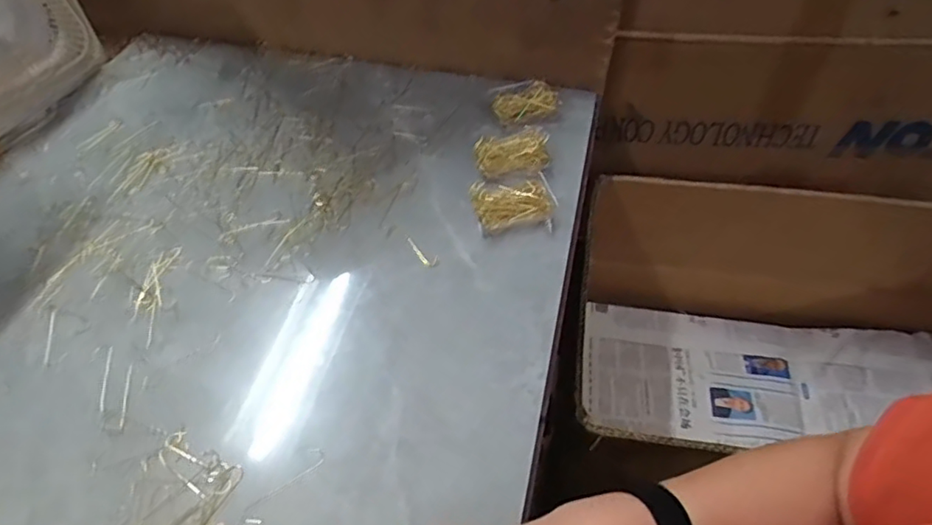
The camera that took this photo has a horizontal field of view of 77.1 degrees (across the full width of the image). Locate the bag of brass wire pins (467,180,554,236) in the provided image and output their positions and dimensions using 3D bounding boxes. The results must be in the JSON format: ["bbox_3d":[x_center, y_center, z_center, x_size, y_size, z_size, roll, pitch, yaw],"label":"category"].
[{"bbox_3d":[0.043,-0.054,0.550,0.072,0.019,0.053,-5,51,-3],"label":"bag of brass wire pins"}]

